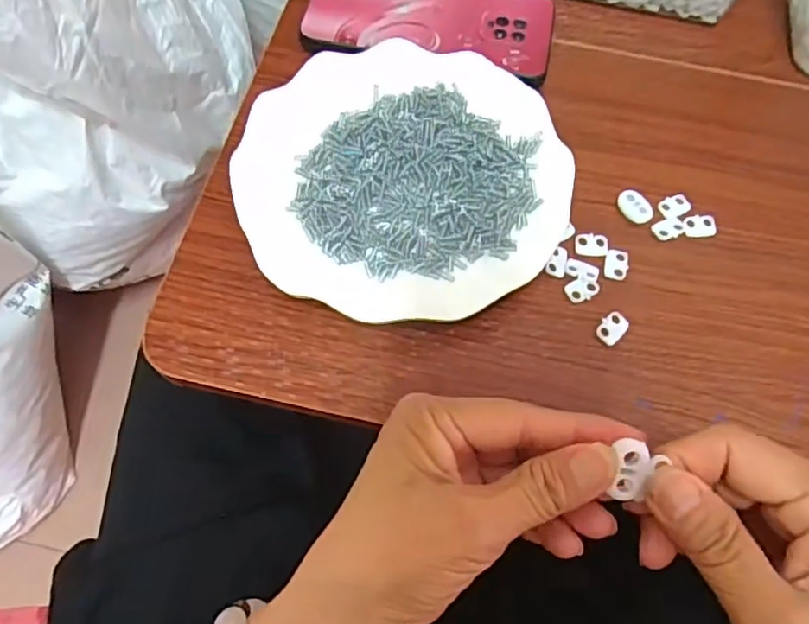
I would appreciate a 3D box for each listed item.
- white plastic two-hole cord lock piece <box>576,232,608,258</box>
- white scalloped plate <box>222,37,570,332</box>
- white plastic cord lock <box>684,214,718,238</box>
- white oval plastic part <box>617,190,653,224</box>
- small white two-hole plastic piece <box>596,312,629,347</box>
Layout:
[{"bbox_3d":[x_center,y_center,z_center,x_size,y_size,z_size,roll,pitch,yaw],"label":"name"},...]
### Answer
[{"bbox_3d":[0.108,-0.039,0.353,0.019,0.004,0.015,3,66,-1],"label":"white plastic two-hole cord lock piece"},{"bbox_3d":[-0.002,-0.079,0.354,0.180,0.018,0.181,1,66,-2],"label":"white scalloped plate"},{"bbox_3d":[0.175,-0.051,0.363,0.020,0.004,0.013,1,66,-2],"label":"white plastic cord lock"},{"bbox_3d":[0.136,-0.062,0.363,0.015,0.005,0.022,-29,70,-14],"label":"white oval plastic part"},{"bbox_3d":[0.113,0.009,0.332,0.019,0.004,0.013,-41,73,-18],"label":"small white two-hole plastic piece"}]

